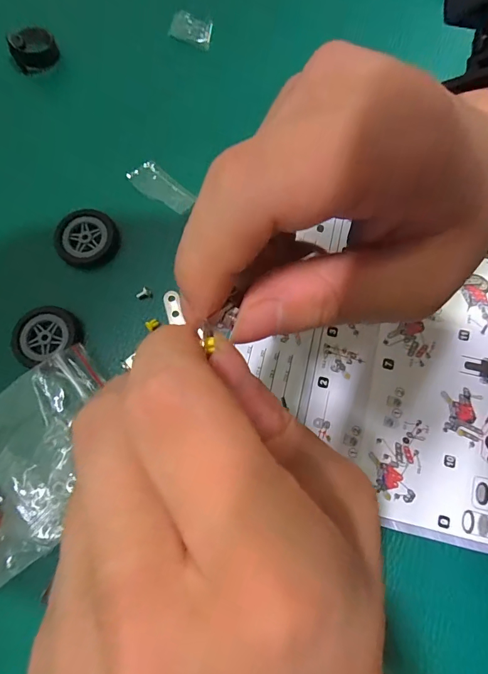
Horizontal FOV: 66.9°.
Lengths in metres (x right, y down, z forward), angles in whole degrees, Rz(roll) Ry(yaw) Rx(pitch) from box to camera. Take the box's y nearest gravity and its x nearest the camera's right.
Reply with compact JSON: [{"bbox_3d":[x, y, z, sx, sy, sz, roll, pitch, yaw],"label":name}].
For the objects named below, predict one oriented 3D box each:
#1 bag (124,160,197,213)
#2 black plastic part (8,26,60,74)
[{"bbox_3d":[-0.051,-0.096,0.237,0.041,0.010,0.022,35,77,8],"label":"bag"},{"bbox_3d":[-0.146,-0.200,0.256,0.030,0.015,0.024,-26,77,-7],"label":"black plastic part"}]

